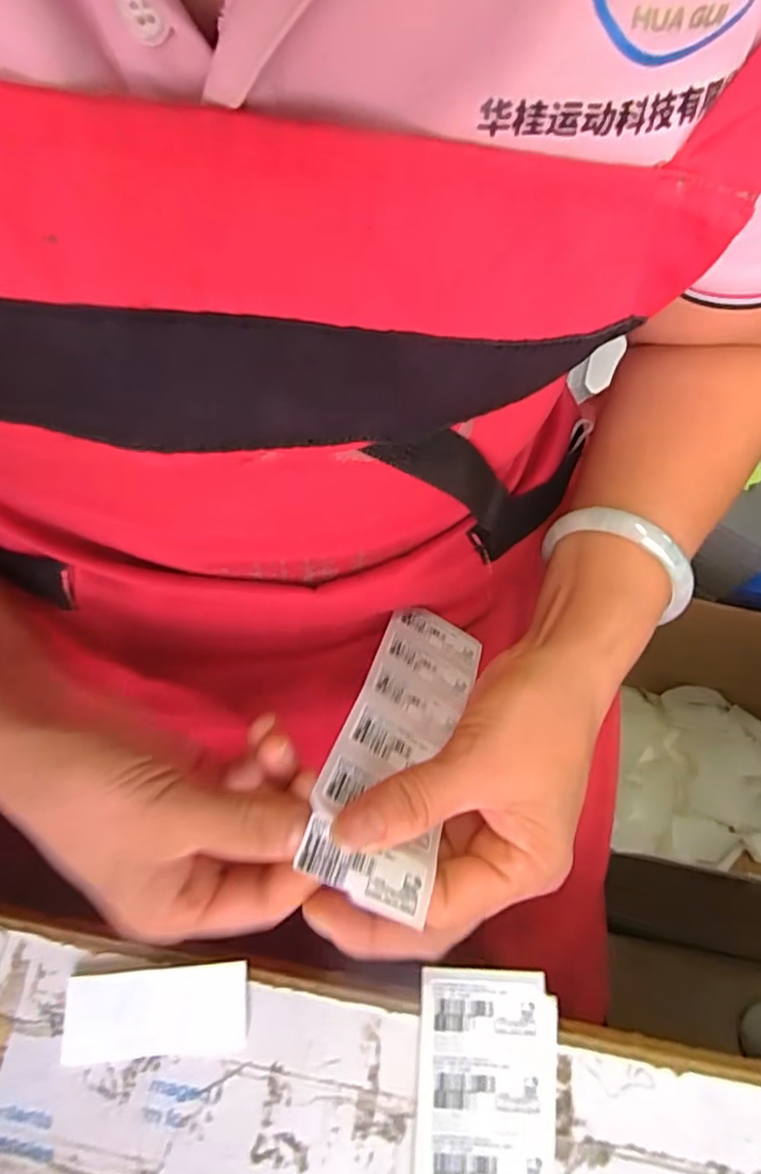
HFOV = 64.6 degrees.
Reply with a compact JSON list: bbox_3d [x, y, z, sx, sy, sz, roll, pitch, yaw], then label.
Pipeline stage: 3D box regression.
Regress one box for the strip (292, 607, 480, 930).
[{"bbox_3d":[0.010,0.059,0.256,0.048,0.011,0.146,32,39,-4],"label":"strip"}]

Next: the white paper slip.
[{"bbox_3d":[-0.096,0.182,0.257,0.076,0.004,0.033,-5,78,-2],"label":"white paper slip"}]

